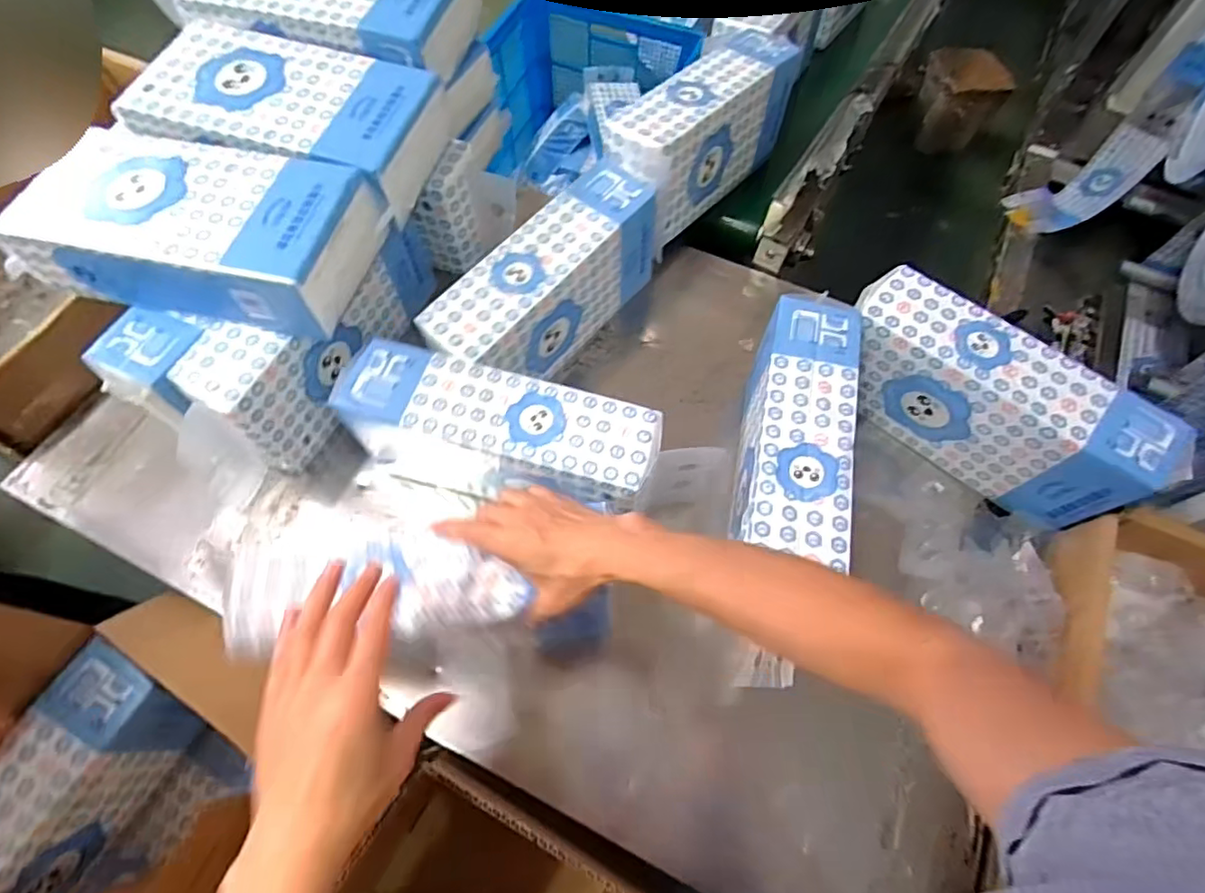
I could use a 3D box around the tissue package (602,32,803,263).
[{"bbox_3d":[0.141,-0.455,0.868,0.114,0.180,0.369,35,68,14],"label":"tissue package"}]

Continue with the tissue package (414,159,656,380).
[{"bbox_3d":[-0.066,-0.194,0.760,0.099,0.152,0.340,35,68,14],"label":"tissue package"}]

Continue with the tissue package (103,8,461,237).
[{"bbox_3d":[-0.359,-0.386,0.706,0.322,0.076,0.181,16,65,6],"label":"tissue package"}]

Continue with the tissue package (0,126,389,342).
[{"bbox_3d":[-0.415,-0.234,0.635,0.339,0.095,0.180,12,65,5],"label":"tissue package"}]

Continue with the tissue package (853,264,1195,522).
[{"bbox_3d":[0.435,-0.047,0.695,0.341,0.160,0.103,39,69,16],"label":"tissue package"}]

